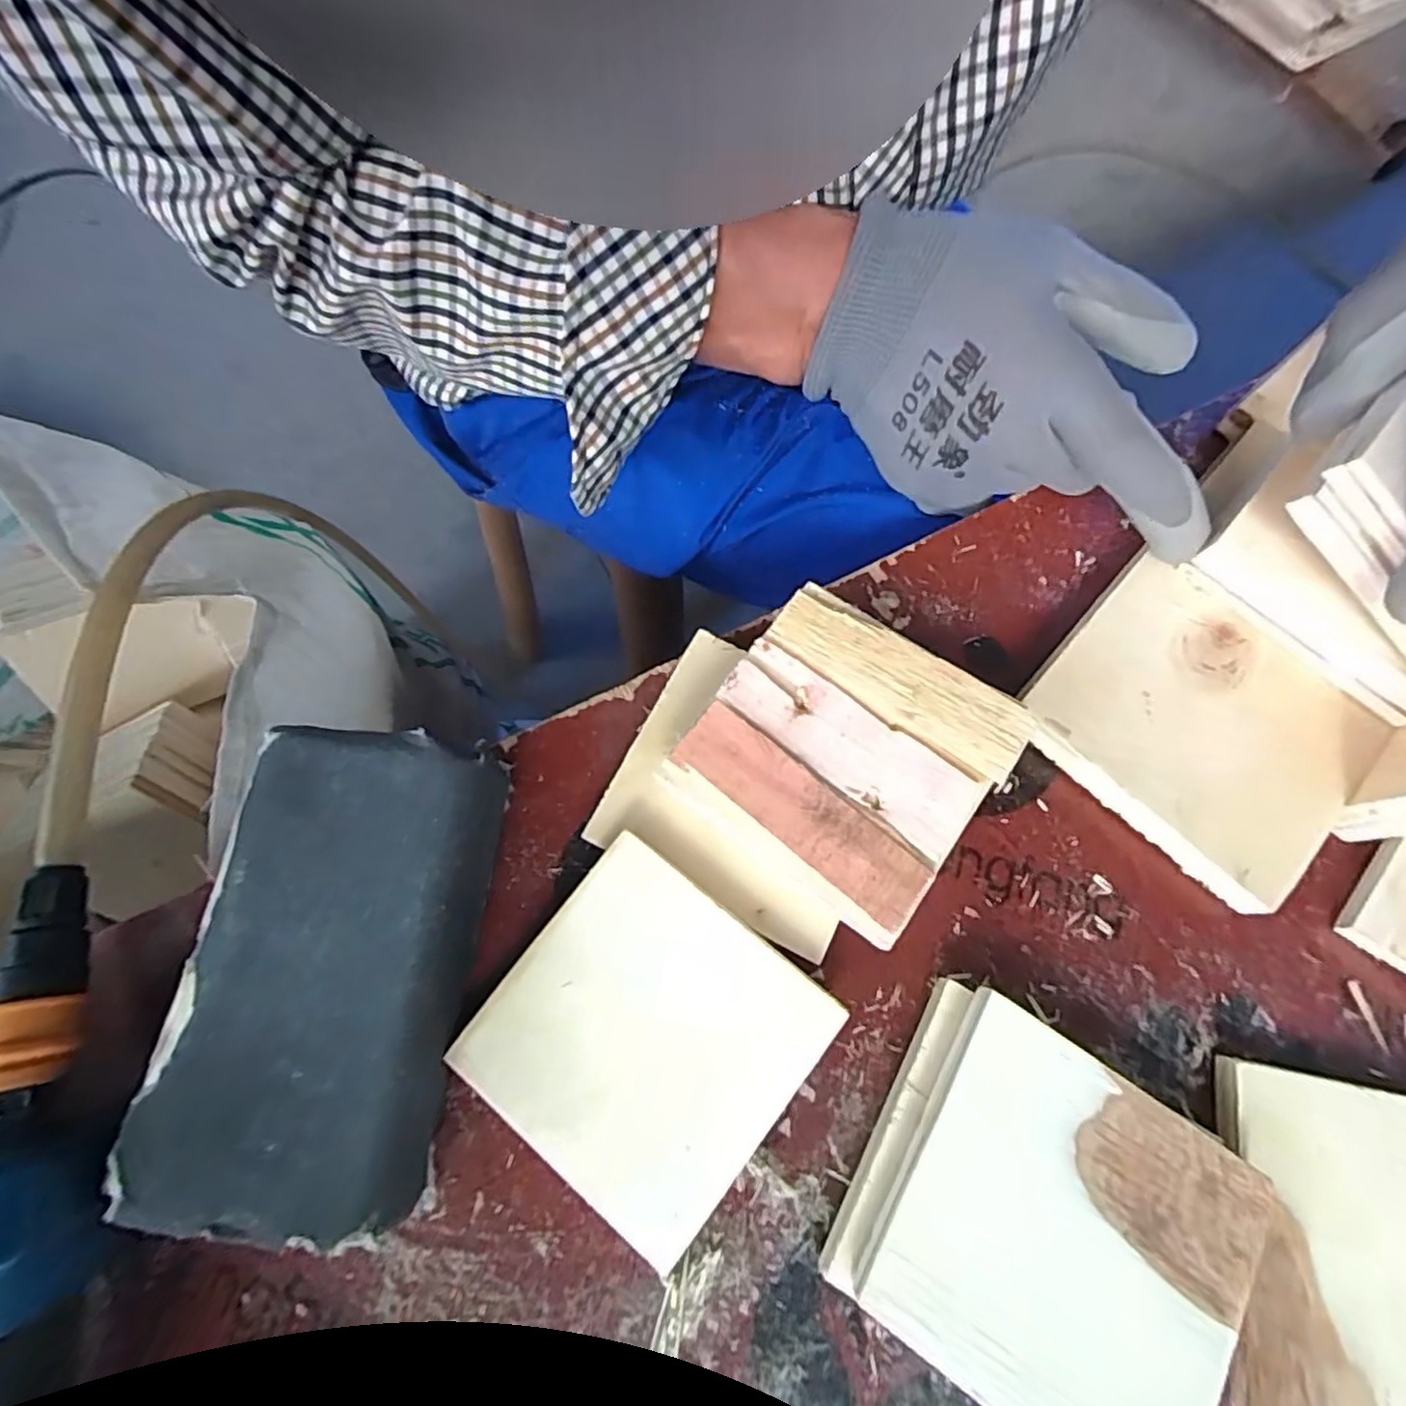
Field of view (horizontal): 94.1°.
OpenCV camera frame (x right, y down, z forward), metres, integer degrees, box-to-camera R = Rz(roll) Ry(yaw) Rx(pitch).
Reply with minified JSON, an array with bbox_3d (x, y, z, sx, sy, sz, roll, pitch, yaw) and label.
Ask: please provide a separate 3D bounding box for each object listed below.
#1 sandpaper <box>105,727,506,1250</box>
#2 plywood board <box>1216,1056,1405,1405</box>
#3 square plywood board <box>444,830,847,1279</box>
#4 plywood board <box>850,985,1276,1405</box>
[{"bbox_3d":[-0.111,0.080,0.207,0.078,0.040,0.133,7,71,4],"label":"sandpaper"},{"bbox_3d":[0.200,0.163,0.191,0.089,0.013,0.089,10,71,5],"label":"plywood board"},{"bbox_3d":[-0.018,0.103,0.203,0.089,0.004,0.088,37,80,11],"label":"square plywood board"},{"bbox_3d":[0.101,0.149,0.183,0.091,0.006,0.090,32,74,11],"label":"plywood board"}]

